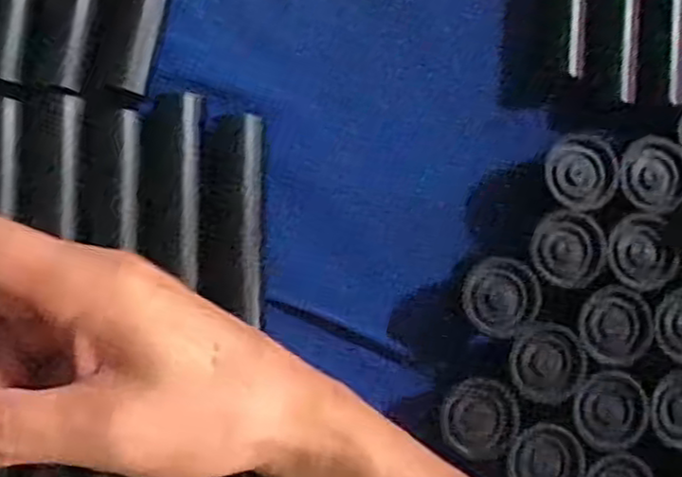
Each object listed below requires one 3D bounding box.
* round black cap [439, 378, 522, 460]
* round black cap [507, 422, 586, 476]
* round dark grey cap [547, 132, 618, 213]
[{"bbox_3d":[0.061,0.079,0.316,0.032,0.006,0.034,1,86,-8],"label":"round black cap"},{"bbox_3d":[0.090,0.100,0.315,0.032,0.008,0.036,-3,87,-8],"label":"round black cap"},{"bbox_3d":[0.110,-0.031,0.329,0.031,0.008,0.036,28,83,-5],"label":"round dark grey cap"}]

